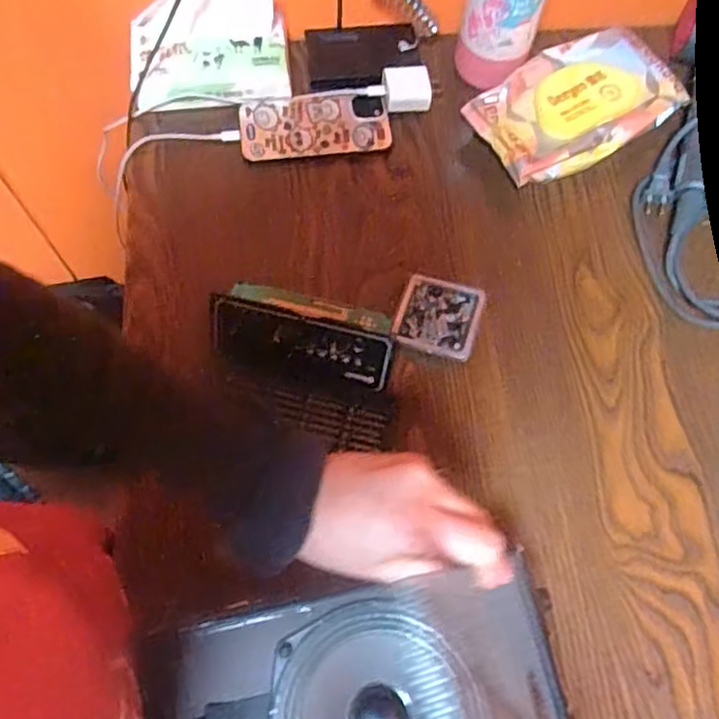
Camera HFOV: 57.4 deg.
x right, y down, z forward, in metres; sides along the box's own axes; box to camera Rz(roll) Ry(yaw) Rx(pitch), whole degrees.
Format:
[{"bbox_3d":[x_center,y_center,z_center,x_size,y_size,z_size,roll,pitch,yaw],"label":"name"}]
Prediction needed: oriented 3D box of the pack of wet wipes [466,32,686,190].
[{"bbox_3d":[0.199,-0.233,0.621,0.189,0.062,0.119,-29,73,-13],"label":"pack of wet wipes"}]

